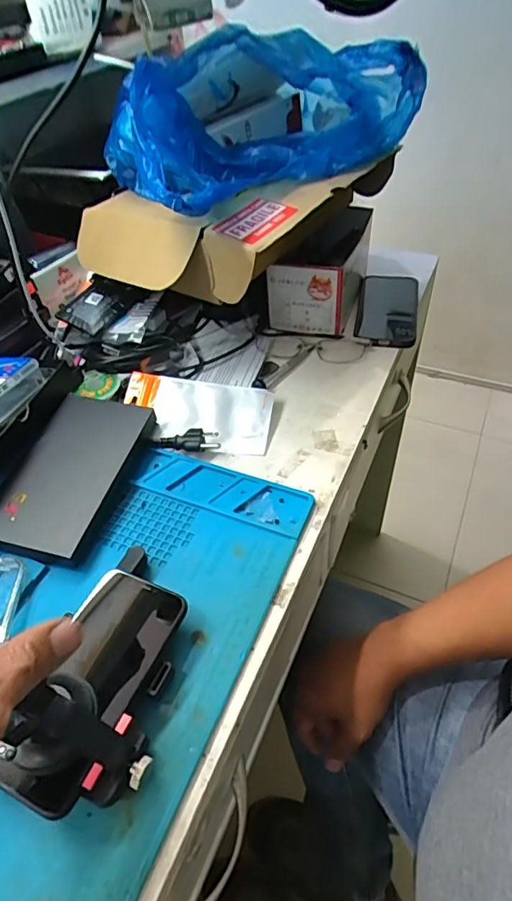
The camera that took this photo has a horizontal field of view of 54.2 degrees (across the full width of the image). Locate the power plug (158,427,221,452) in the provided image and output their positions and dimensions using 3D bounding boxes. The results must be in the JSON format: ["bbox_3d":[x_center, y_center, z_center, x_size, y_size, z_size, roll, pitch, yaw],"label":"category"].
[{"bbox_3d":[-0.067,-0.009,0.501,0.059,0.021,0.021,-9,47,-4],"label":"power plug"}]

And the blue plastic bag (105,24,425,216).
[{"bbox_3d":[0.000,-0.358,0.524,0.340,0.110,0.229,-27,51,-20],"label":"blue plastic bag"}]

